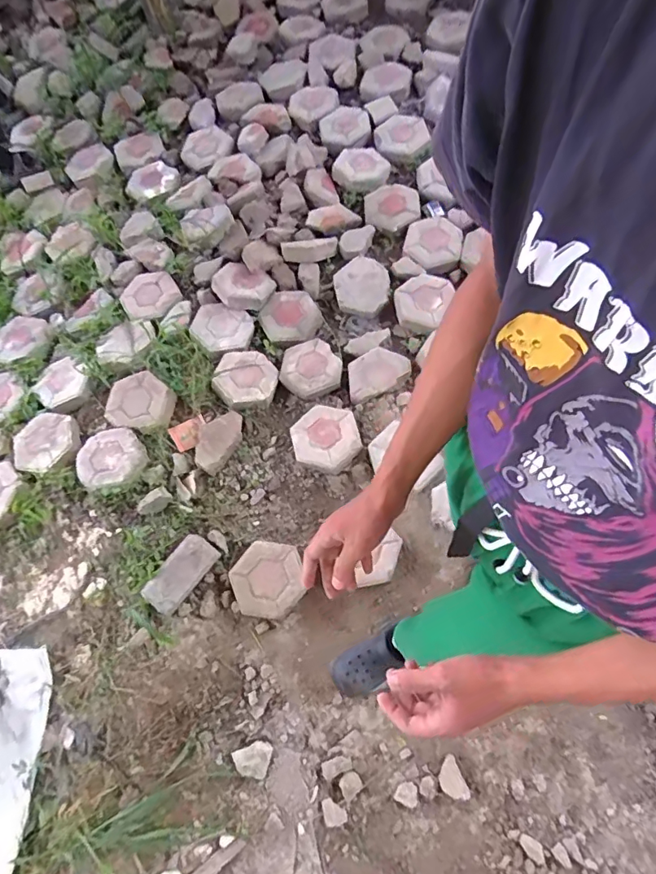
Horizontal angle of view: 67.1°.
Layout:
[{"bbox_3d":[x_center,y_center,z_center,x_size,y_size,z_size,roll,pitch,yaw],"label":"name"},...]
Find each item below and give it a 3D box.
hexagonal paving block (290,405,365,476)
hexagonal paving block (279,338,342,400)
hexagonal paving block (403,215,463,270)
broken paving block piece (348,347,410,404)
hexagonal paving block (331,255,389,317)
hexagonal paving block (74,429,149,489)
[{"bbox_3d":[-0.008,0.001,1.515,0.200,0.078,0.215,-13,66,-5],"label":"hexagonal paving block"},{"bbox_3d":[-0.060,-0.226,1.624,0.198,0.041,0.198,-28,67,-4],"label":"hexagonal paving block"},{"bbox_3d":[0.370,-0.688,1.748,0.190,0.048,0.215,12,70,13],"label":"hexagonal paving block"},{"bbox_3d":[0.147,-0.210,1.572,0.223,0.043,0.140,-31,67,-5],"label":"broken paving block piece"},{"bbox_3d":[0.120,-0.522,1.728,0.194,0.054,0.216,-15,67,2],"label":"hexagonal paving block"},{"bbox_3d":[-0.653,0.057,1.489,0.194,0.043,0.184,-18,66,0],"label":"hexagonal paving block"}]

